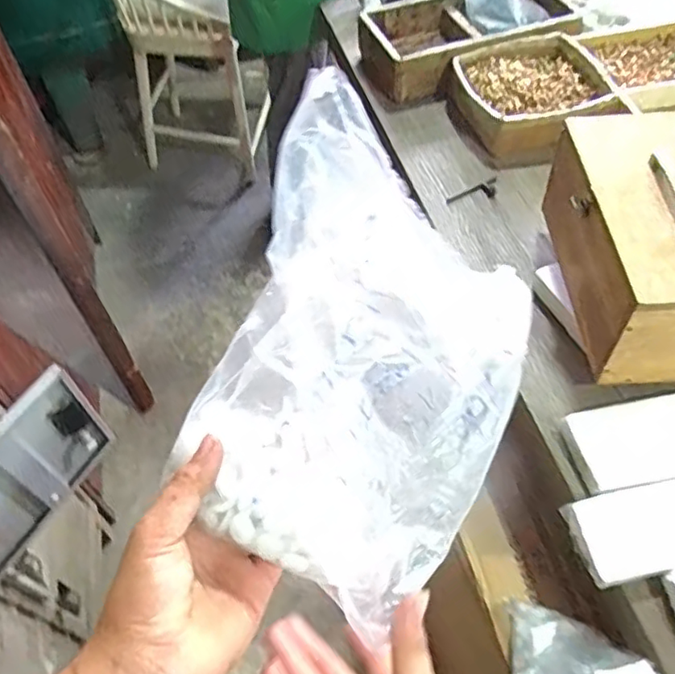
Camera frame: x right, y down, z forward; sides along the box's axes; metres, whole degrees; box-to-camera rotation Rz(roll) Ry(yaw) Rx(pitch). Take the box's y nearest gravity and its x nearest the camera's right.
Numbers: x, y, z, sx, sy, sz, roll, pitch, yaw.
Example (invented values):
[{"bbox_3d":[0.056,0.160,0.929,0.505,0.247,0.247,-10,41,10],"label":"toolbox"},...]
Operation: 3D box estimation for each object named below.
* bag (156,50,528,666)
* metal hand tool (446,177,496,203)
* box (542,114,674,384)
[{"bbox_3d":[0.011,0.015,0.390,0.244,0.069,0.248,41,74,-20],"label":"bag"},{"bbox_3d":[0.248,-0.252,1.094,0.103,0.008,0.039,-24,55,-14],"label":"metal hand tool"},{"bbox_3d":[0.415,-0.119,0.832,0.186,0.190,0.316,-2,53,2],"label":"box"}]

